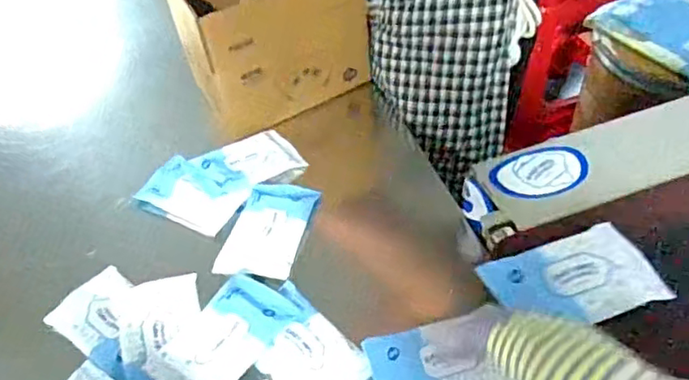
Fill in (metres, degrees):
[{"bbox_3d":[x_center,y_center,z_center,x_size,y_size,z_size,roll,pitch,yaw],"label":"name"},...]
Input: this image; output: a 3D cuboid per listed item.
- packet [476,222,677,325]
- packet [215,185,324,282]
[{"bbox_3d":[0.196,0.074,0.514,0.138,0.017,0.080,-18,47,-11],"label":"packet"},{"bbox_3d":[-0.086,0.046,0.703,0.085,0.015,0.129,10,48,16],"label":"packet"}]

